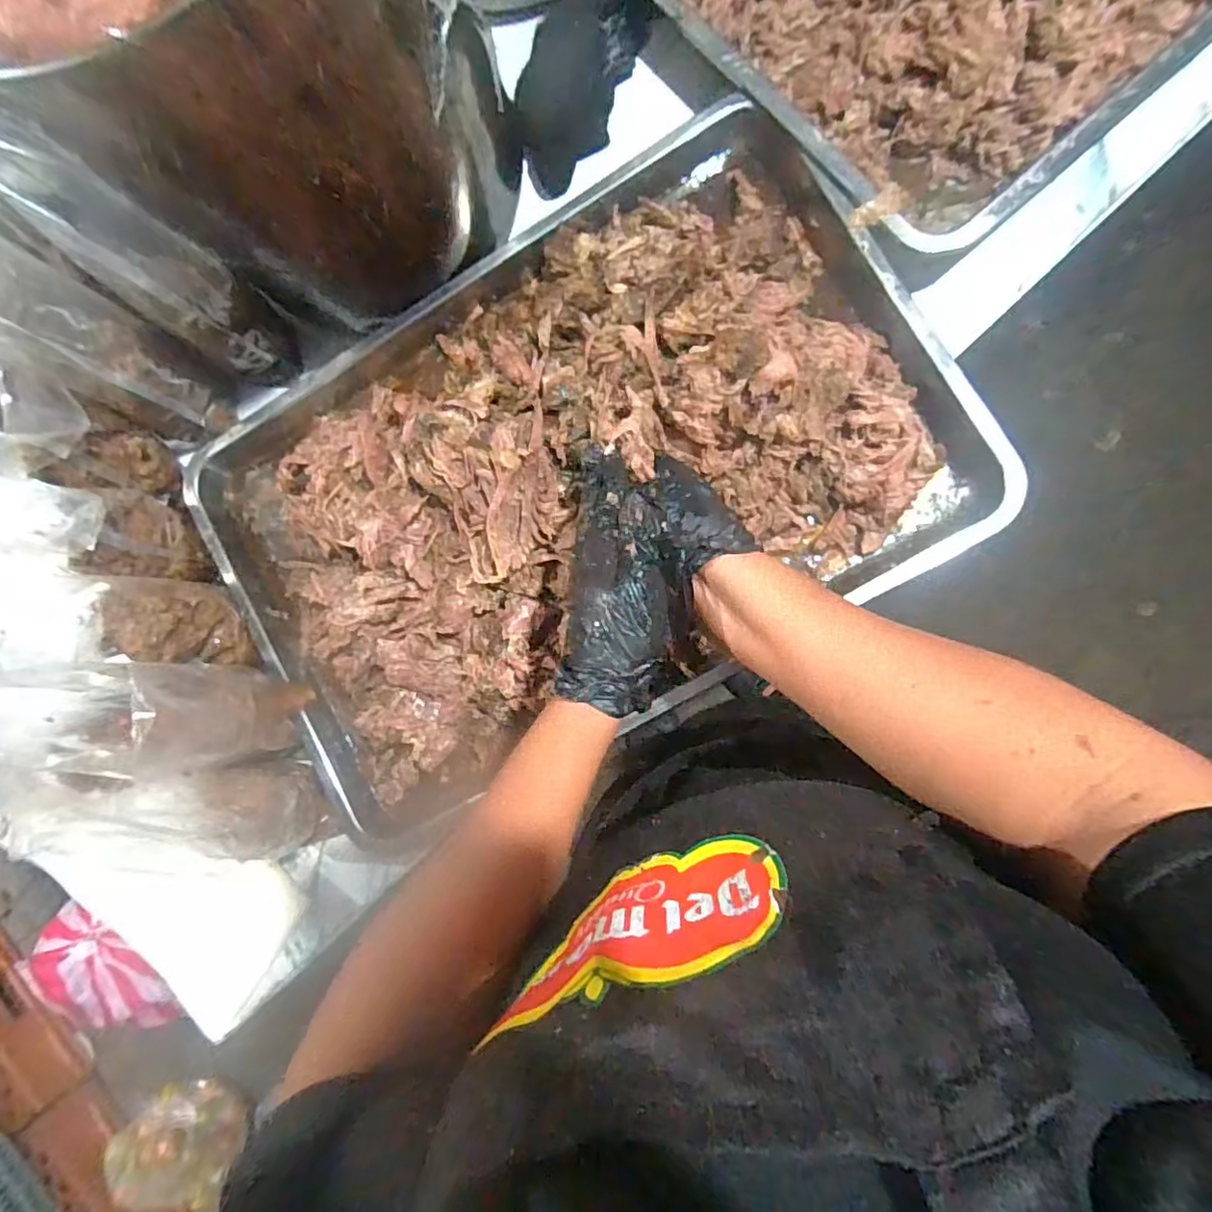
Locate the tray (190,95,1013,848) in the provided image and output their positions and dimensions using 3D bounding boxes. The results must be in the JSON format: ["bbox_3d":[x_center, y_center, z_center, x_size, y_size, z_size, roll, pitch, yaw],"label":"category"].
[{"bbox_3d":[-0.039,-0.100,0.478,0.579,0.081,0.393,-30,85,6],"label":"tray"}]

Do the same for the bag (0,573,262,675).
[{"bbox_3d":[-0.368,0.012,0.447,0.043,0.216,0.101,-47,74,20],"label":"bag"}]

